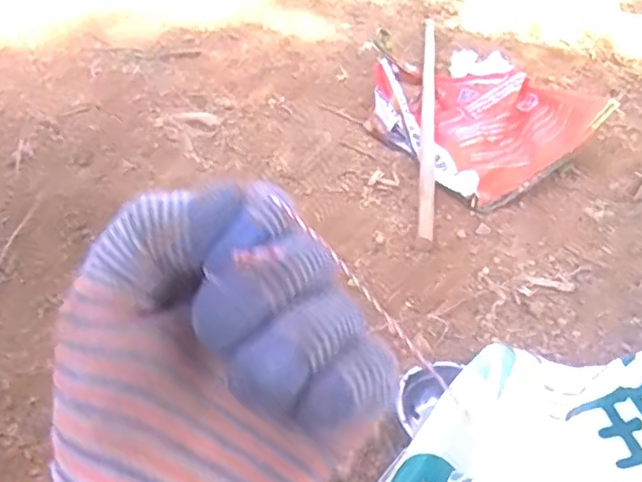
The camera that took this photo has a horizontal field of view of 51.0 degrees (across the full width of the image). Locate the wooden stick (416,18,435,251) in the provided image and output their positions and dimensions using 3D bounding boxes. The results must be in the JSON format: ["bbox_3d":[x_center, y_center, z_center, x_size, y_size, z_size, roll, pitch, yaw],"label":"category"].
[{"bbox_3d":[0.283,-0.378,1.767,0.032,0.034,1.268,5,39,6],"label":"wooden stick"}]

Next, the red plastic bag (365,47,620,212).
[{"bbox_3d":[0.396,-0.334,1.699,0.555,0.098,0.628,-19,43,-22],"label":"red plastic bag"}]

